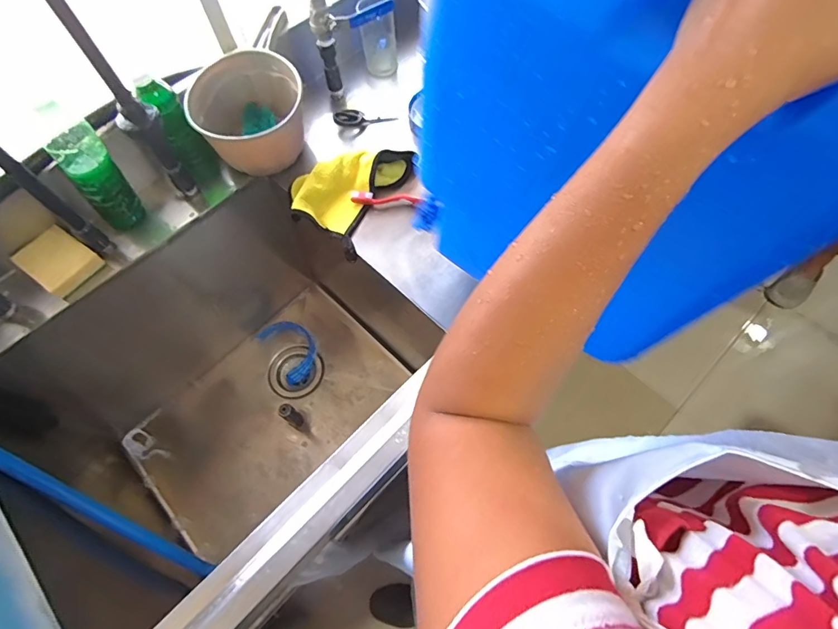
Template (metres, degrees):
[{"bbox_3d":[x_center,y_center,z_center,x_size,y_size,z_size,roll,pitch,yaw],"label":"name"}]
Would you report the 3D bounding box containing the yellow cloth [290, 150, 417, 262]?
[{"bbox_3d":[-0.118,-0.197,0.675,0.151,0.042,0.189,27,67,15],"label":"yellow cloth"}]

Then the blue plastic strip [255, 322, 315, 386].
[{"bbox_3d":[-0.272,0.072,0.954,0.088,0.042,0.135,-34,66,-14],"label":"blue plastic strip"}]

